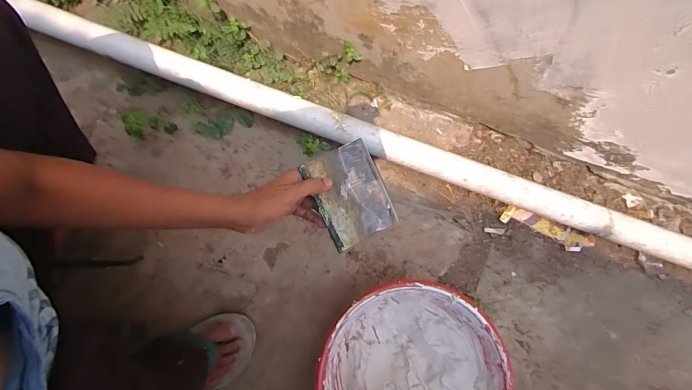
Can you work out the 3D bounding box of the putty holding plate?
[{"bbox_3d":[0.006,0.000,0.471,0.089,0.006,0.118,-26,99,-14],"label":"putty holding plate"}]

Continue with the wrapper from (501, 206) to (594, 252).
[{"bbox_3d":[0.342,0.059,0.634,0.156,0.008,0.040,22,77,5],"label":"wrapper"}]

